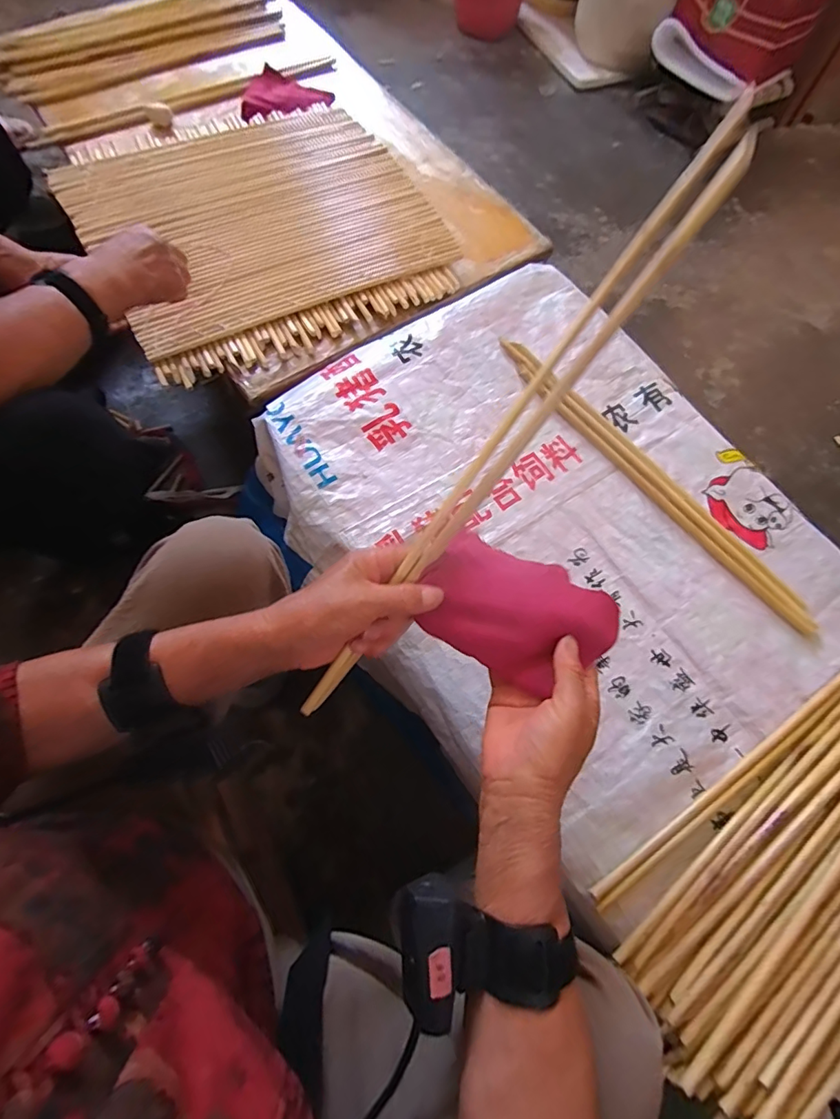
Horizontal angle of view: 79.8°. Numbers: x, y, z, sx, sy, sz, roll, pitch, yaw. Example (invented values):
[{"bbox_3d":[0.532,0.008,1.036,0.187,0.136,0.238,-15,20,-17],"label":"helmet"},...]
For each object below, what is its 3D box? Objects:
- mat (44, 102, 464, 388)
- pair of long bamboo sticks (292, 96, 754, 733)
[{"bbox_3d":[-0.246,-0.523,0.770,0.481,0.022,0.500,-26,75,-11],"label":"mat"},{"bbox_3d":[0.064,-0.081,0.340,0.040,0.013,0.467,41,99,39],"label":"pair of long bamboo sticks"}]

